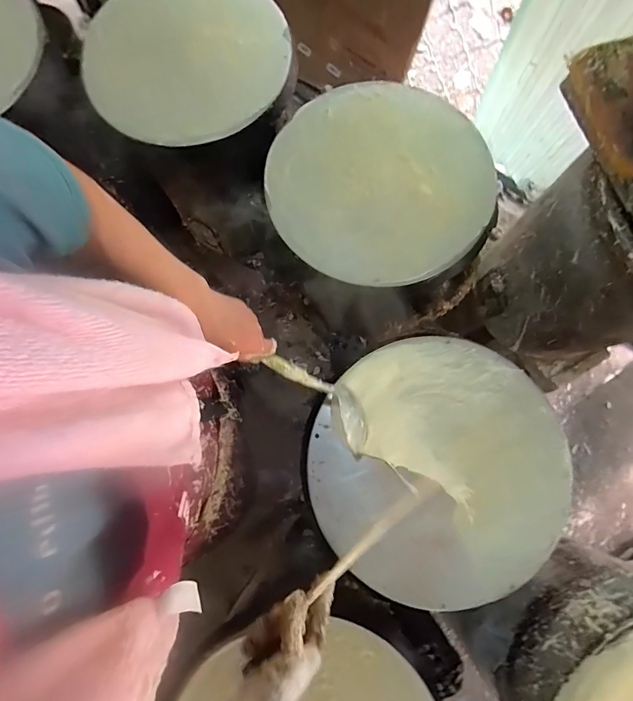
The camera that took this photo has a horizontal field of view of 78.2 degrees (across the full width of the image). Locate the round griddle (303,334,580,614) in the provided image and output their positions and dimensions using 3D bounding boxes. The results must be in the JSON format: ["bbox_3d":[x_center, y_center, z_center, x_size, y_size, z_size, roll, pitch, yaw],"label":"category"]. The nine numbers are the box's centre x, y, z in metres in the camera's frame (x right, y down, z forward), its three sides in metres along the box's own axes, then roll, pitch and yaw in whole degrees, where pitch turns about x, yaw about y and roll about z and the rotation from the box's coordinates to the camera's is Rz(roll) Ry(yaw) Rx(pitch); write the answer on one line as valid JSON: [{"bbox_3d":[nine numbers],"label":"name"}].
[{"bbox_3d":[0.185,0.174,0.577,0.368,0.027,0.371,0,79,1],"label":"round griddle"}]

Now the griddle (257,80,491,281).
[{"bbox_3d":[0.106,-0.298,0.674,0.369,0.030,0.375,0,79,1],"label":"griddle"}]

